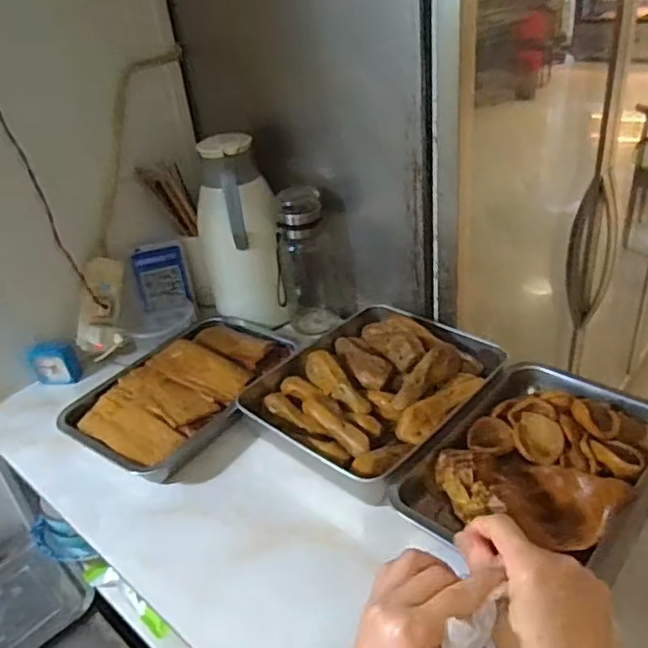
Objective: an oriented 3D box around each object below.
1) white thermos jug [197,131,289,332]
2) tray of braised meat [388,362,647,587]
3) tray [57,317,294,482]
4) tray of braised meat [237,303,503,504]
[{"bbox_3d":[-0.137,-0.146,0.959,0.123,0.274,0.133,-14,33,-10],"label":"white thermos jug"},{"bbox_3d":[0.241,0.154,0.674,0.210,0.047,0.295,21,42,36],"label":"tray of braised meat"},{"bbox_3d":[-0.196,0.078,0.859,0.200,0.052,0.307,13,38,29],"label":"tray"},{"bbox_3d":[0.062,0.070,0.801,0.256,0.067,0.303,23,43,38],"label":"tray of braised meat"}]

